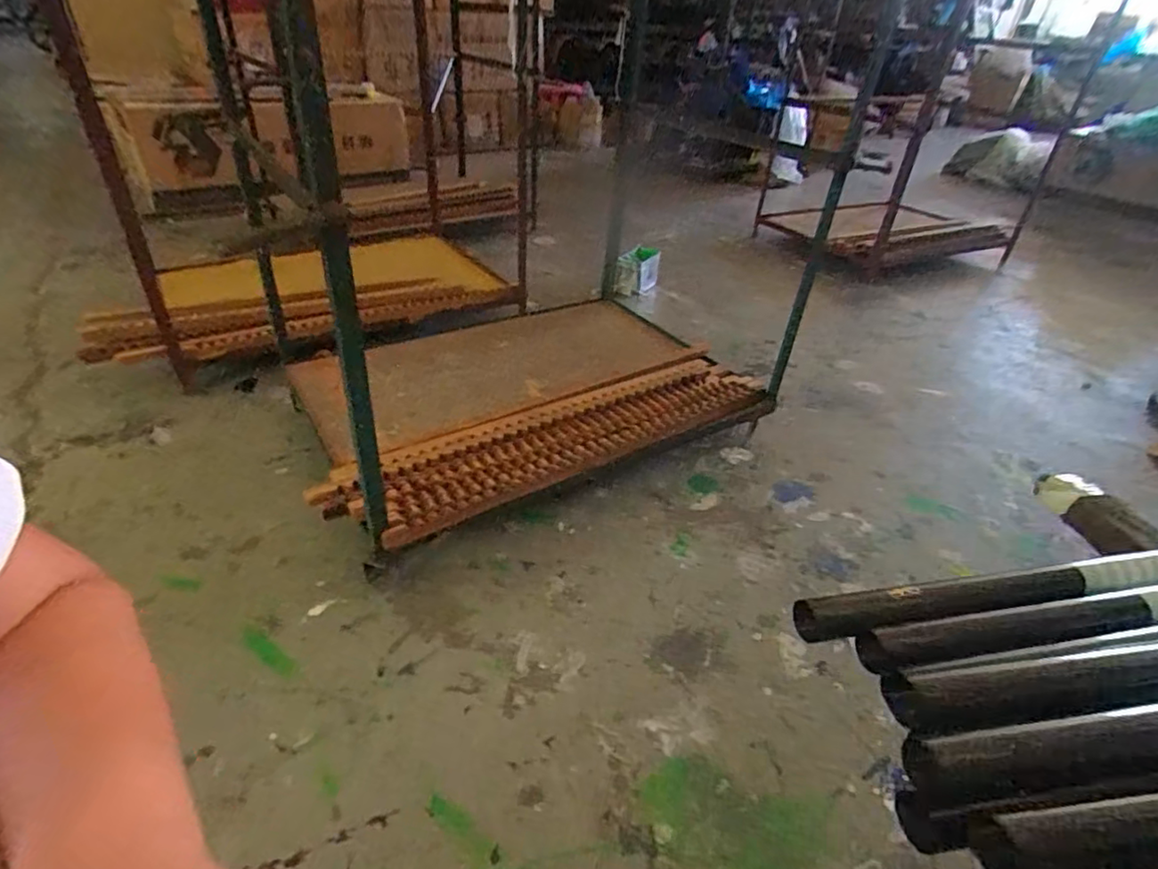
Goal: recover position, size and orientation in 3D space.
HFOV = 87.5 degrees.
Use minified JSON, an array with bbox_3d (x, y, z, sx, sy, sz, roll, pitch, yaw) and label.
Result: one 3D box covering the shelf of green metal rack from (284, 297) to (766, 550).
[{"bbox_3d":[-0.141,-0.107,1.423,0.976,0.081,0.692,-19,42,-26],"label":"shelf of green metal rack"}]

